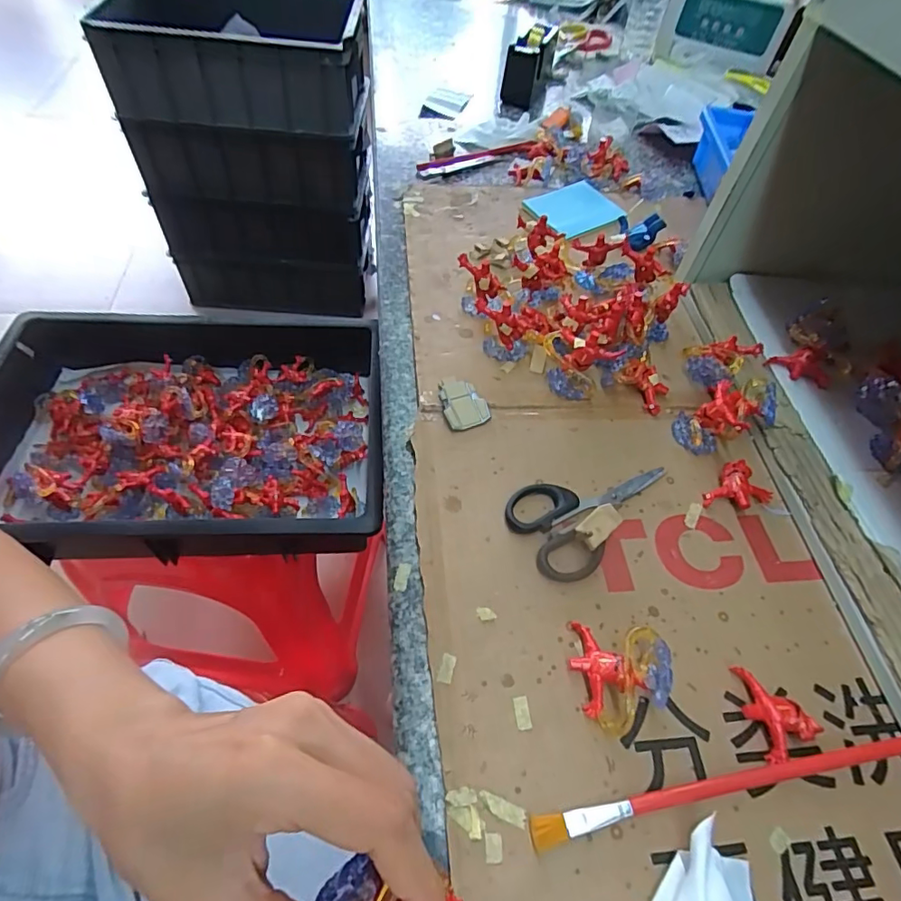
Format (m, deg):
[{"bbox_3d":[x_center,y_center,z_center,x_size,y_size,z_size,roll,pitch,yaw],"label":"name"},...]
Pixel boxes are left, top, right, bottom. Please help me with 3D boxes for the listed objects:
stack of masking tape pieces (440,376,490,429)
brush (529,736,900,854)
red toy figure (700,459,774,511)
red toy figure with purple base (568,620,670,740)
[{"bbox_3d":[0.009,-0.036,0.390,0.033,0.014,0.042,-16,57,-14],"label":"stack of masking tape pieces"},{"bbox_3d":[0.167,0.166,0.261,0.260,0.010,0.012,-7,55,-8],"label":"brush"},{"bbox_3d":[0.201,0.029,0.364,0.043,0.011,0.035,-26,60,-20],"label":"red toy figure"},{"bbox_3d":[0.092,0.122,0.279,0.049,0.031,0.054,7,54,2],"label":"red toy figure with purple base"}]

